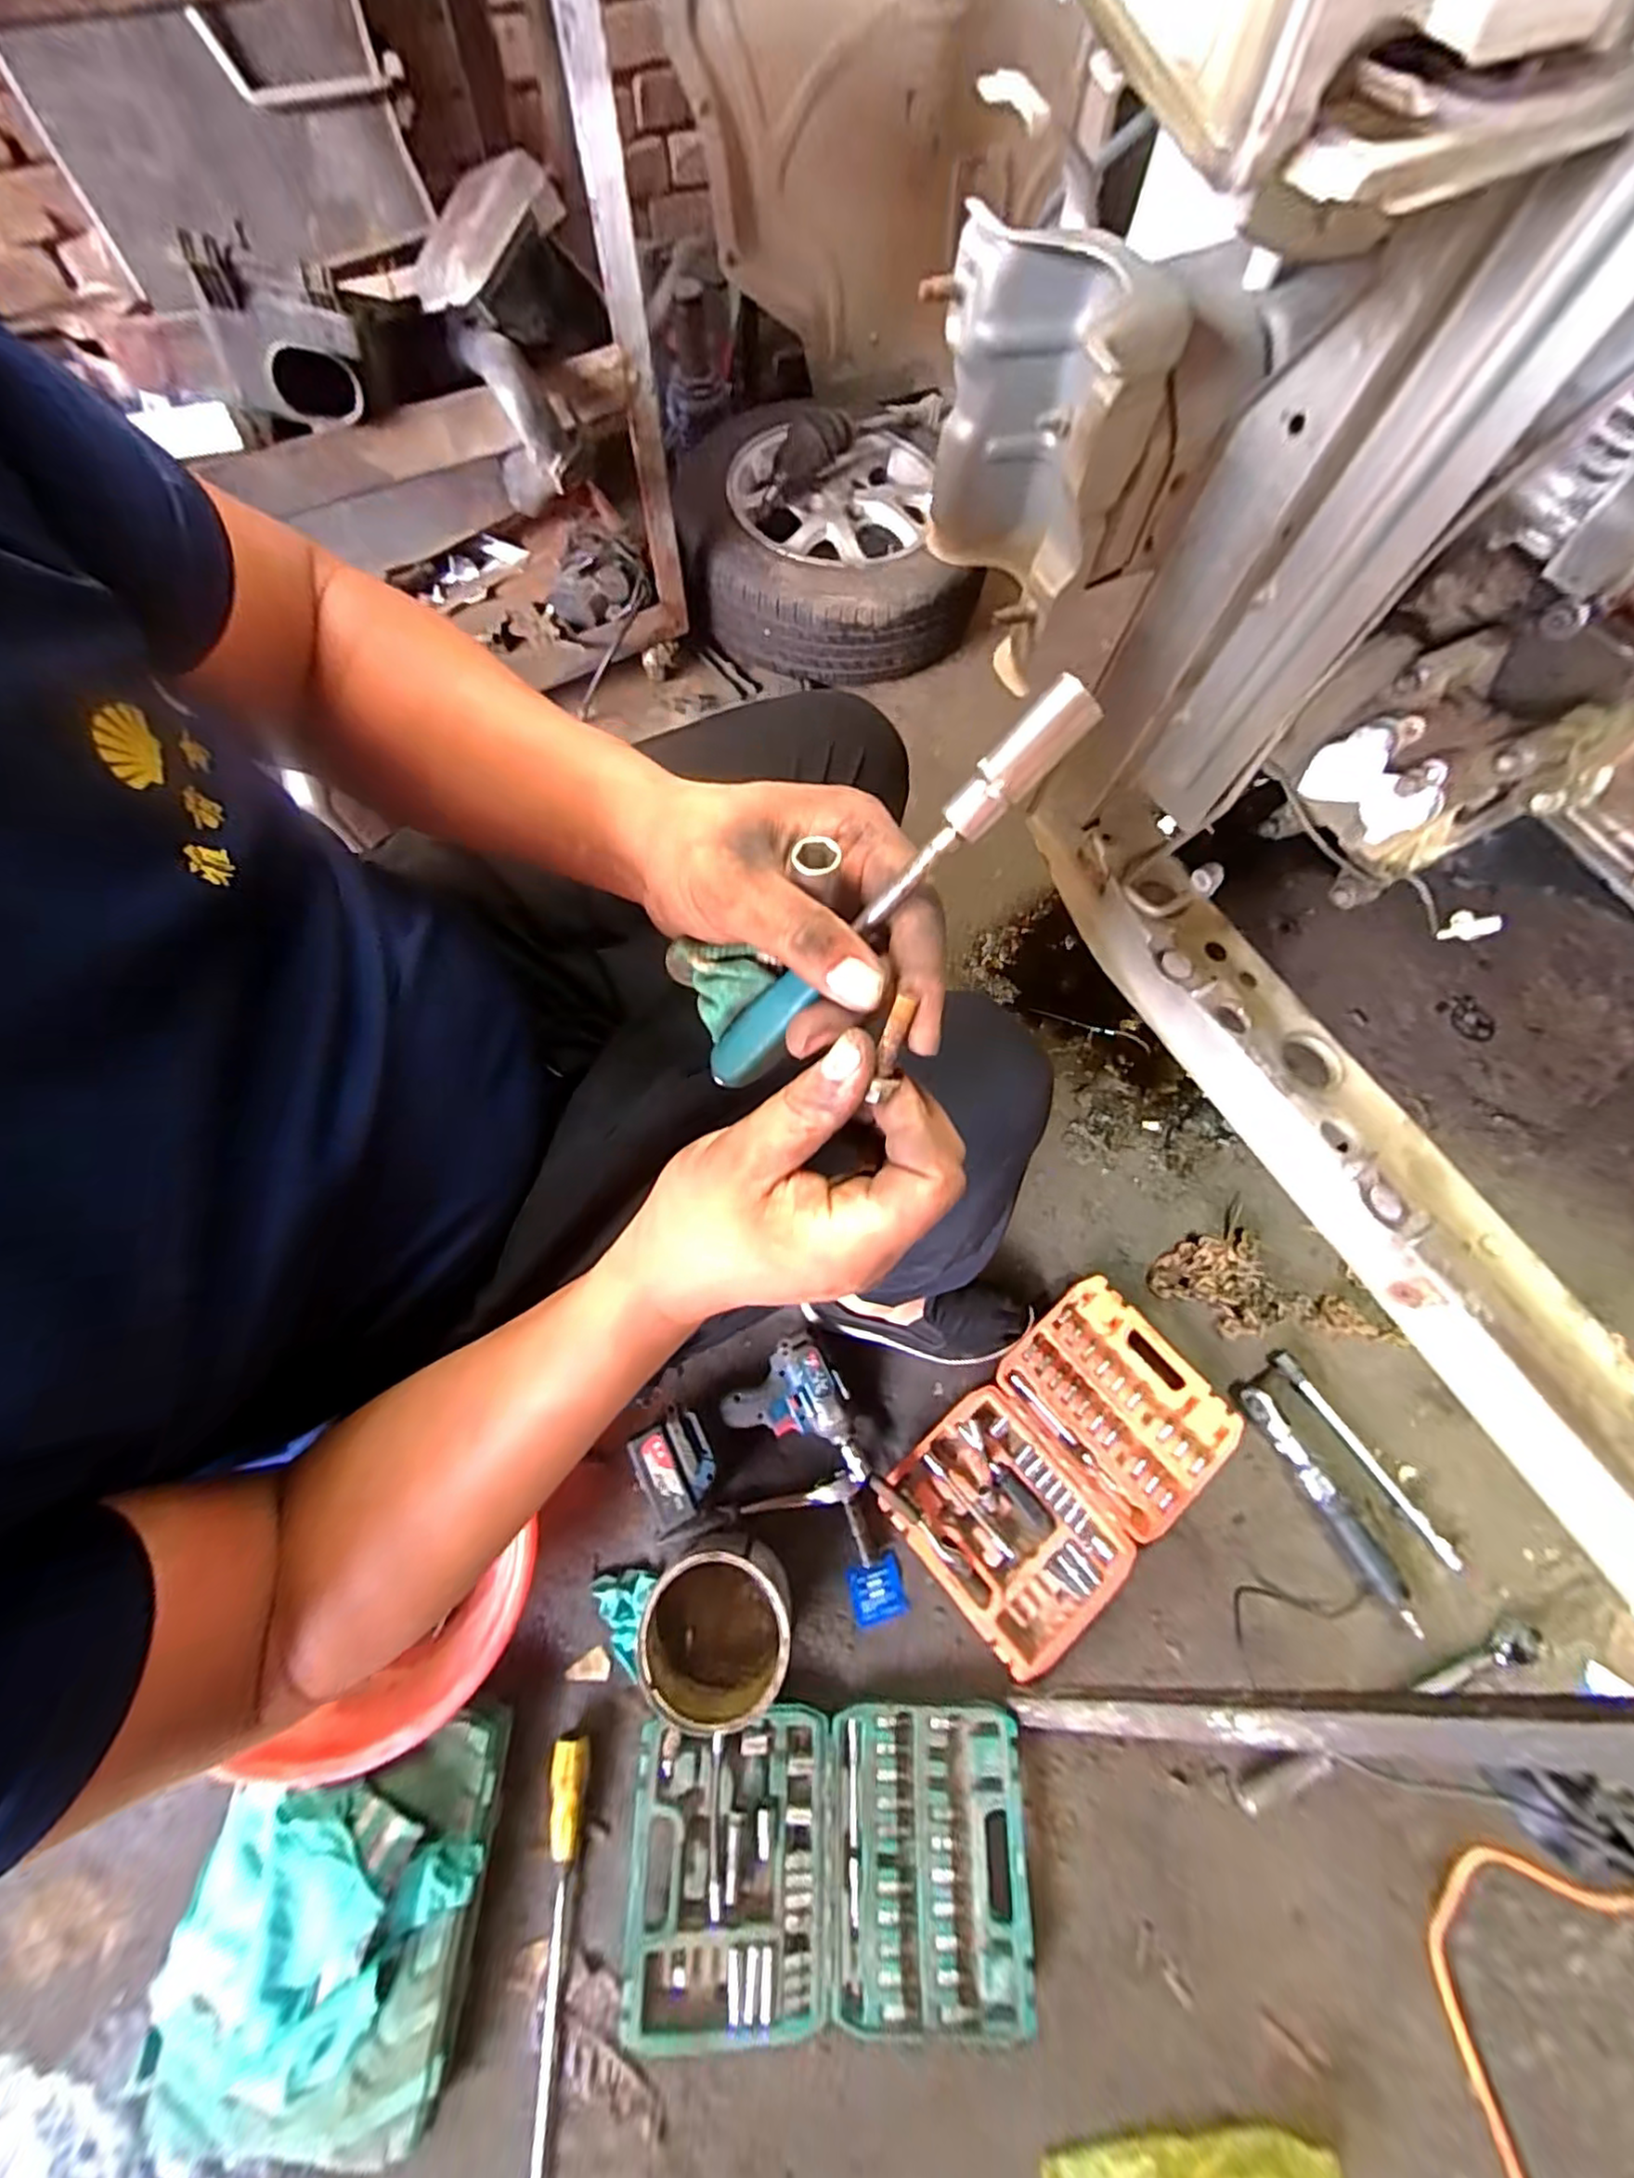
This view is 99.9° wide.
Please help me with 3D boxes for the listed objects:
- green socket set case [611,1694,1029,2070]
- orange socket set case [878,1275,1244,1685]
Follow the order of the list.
[{"bbox_3d":[0.013,0.764,0.667,0.383,0.029,0.232,-1,70,-3],"label":"green socket set case"},{"bbox_3d":[0.291,0.444,0.811,0.388,0.025,0.249,-40,76,-15],"label":"orange socket set case"}]

